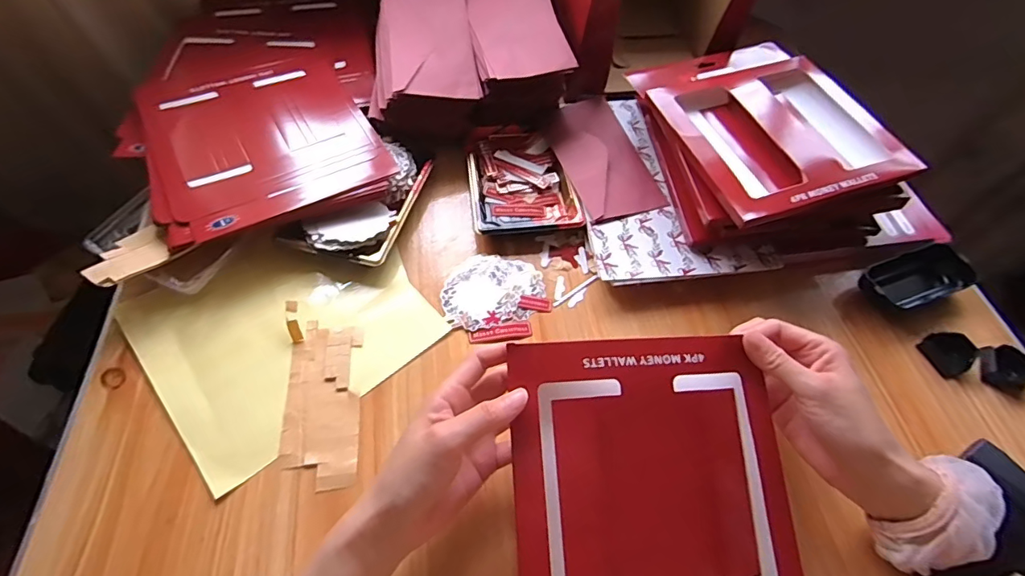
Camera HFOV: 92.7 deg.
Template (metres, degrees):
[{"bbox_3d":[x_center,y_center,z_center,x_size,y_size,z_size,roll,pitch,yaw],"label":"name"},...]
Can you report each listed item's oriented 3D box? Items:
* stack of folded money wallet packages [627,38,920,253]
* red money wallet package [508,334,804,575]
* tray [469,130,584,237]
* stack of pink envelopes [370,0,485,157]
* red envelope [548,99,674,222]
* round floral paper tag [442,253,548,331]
[{"bbox_3d":[0.255,-0.161,0.524,0.211,0.075,0.261,-10,58,-9],"label":"stack of folded money wallet packages"},{"bbox_3d":[0.100,0.157,0.324,0.190,0.008,0.244,-2,77,-12],"label":"red money wallet package"},{"bbox_3d":[0.008,-0.119,0.546,0.111,0.024,0.149,-5,58,-6],"label":"tray"},{"bbox_3d":[-0.105,-0.263,0.570,0.119,0.063,0.198,-7,58,-7],"label":"stack of pink envelopes"},{"bbox_3d":[0.098,-0.152,0.550,0.089,0.014,0.179,-13,59,-12],"label":"red envelope"},{"bbox_3d":[-0.018,-0.002,0.477,0.098,0.004,0.083,-12,59,-11],"label":"round floral paper tag"}]

